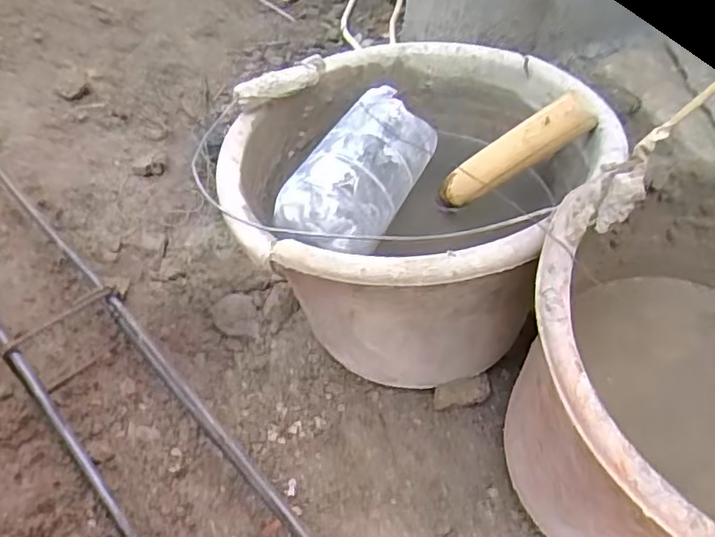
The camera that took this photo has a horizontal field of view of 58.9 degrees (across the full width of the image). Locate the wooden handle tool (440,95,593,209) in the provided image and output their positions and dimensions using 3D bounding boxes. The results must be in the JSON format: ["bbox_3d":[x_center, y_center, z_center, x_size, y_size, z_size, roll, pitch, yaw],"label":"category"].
[{"bbox_3d":[0.121,-0.089,0.496,0.124,0.029,0.024,-31,38,29],"label":"wooden handle tool"}]

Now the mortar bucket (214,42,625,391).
[{"bbox_3d":[0.037,-0.044,0.521,0.250,0.180,0.298,33,54,23],"label":"mortar bucket"}]

